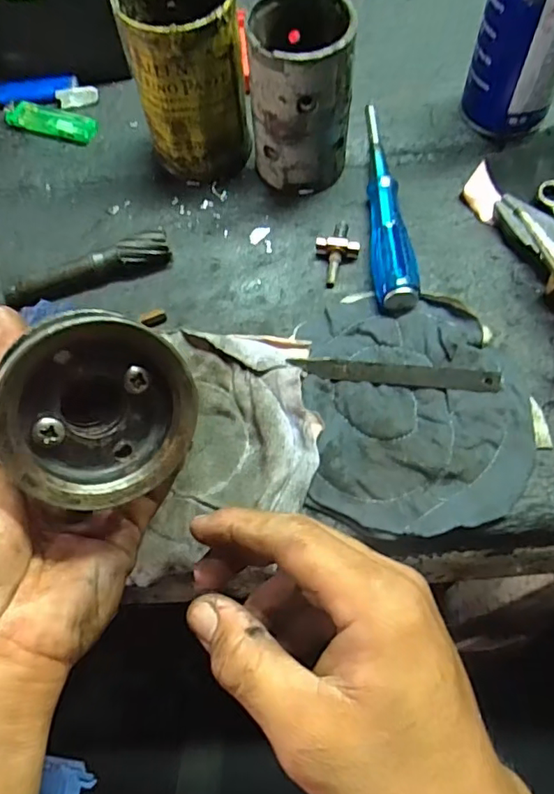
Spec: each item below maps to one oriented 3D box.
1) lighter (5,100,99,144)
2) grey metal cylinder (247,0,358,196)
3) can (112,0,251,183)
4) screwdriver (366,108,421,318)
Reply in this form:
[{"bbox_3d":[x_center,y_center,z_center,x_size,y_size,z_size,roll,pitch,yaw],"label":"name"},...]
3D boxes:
[{"bbox_3d":[-0.181,-0.223,0.448,0.072,0.012,0.026,17,65,12],"label":"lighter"},{"bbox_3d":[0.015,-0.199,0.376,0.068,0.109,0.073,-1,62,3],"label":"grey metal cylinder"},{"bbox_3d":[-0.060,-0.217,0.385,0.076,0.117,0.077,-2,62,3],"label":"can"},{"bbox_3d":[0.073,-0.141,0.391,0.026,0.022,0.186,-4,62,2],"label":"screwdriver"}]

